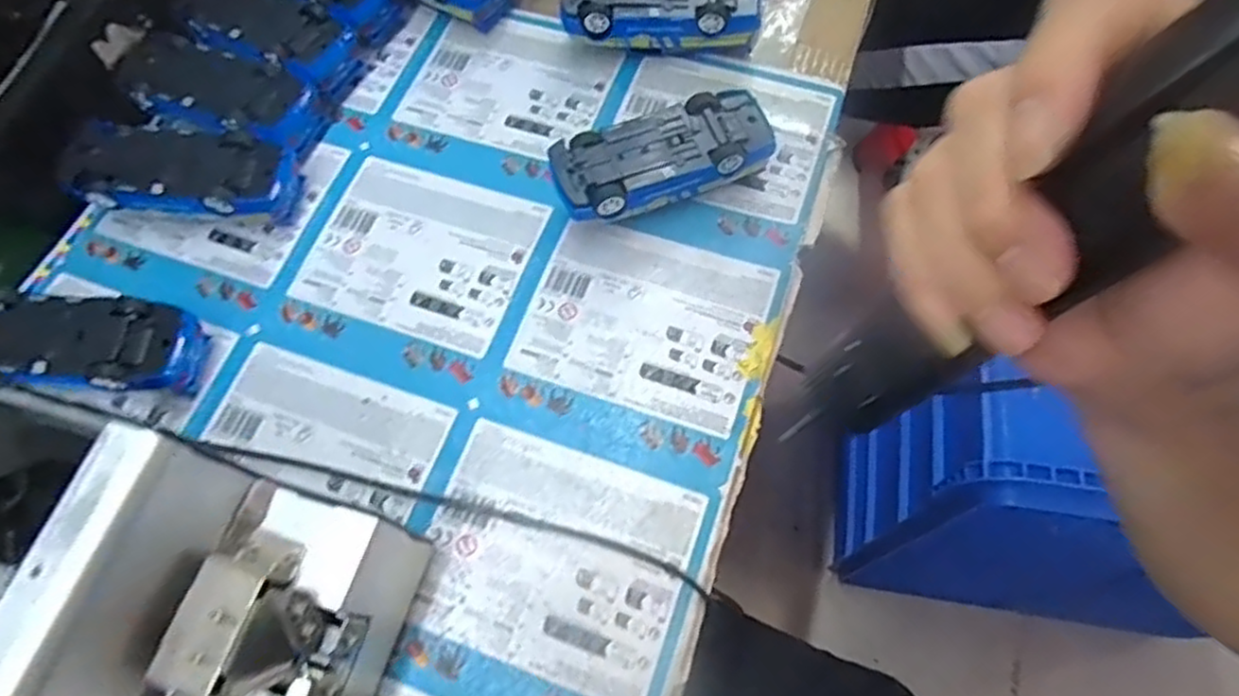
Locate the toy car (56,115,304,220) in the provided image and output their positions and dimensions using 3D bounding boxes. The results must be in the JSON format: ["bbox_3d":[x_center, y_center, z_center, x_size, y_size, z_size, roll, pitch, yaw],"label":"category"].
[{"bbox_3d":[-0.267,-0.104,0.443,0.124,0.048,0.054,5,67,5],"label":"toy car"}]

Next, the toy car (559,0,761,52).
[{"bbox_3d":[0.028,-0.224,0.481,0.128,0.044,0.060,2,67,4],"label":"toy car"}]

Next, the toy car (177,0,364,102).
[{"bbox_3d":[-0.240,-0.211,0.488,0.128,0.037,0.056,26,70,13],"label":"toy car"}]

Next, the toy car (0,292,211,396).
[{"bbox_3d":[-0.298,0.002,0.401,0.122,0.043,0.052,1,67,3],"label":"toy car"}]

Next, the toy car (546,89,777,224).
[{"bbox_3d":[0.026,-0.108,0.430,0.126,0.043,0.052,-21,67,-6],"label":"toy car"}]

